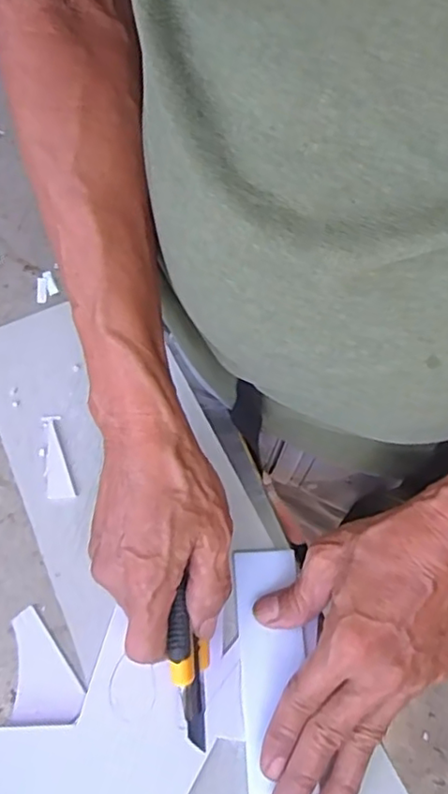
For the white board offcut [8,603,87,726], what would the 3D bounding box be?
[{"bbox_3d":[-0.106,0.160,0.371,0.041,0.006,0.064,-7,64,-2],"label":"white board offcut"}]

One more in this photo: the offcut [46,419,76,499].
[{"bbox_3d":[-0.119,0.045,0.428,0.017,0.004,0.059,-20,65,-9],"label":"offcut"}]

